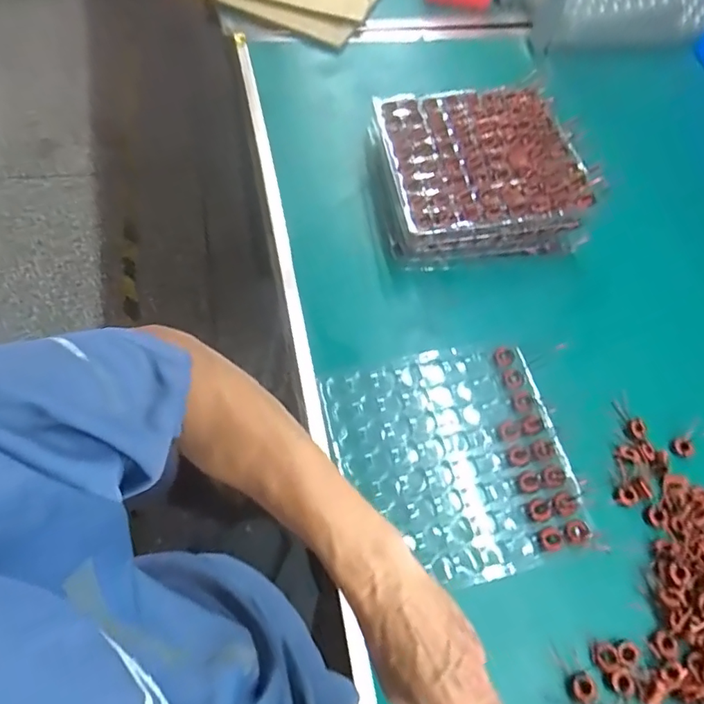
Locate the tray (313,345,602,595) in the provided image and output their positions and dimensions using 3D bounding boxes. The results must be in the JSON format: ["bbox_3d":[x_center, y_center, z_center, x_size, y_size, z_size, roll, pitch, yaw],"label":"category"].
[{"bbox_3d":[0.126,0.132,0.643,0.274,0.015,0.281,-11,65,-11],"label":"tray"}]

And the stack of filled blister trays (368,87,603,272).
[{"bbox_3d":[0.190,-0.283,0.820,0.287,0.116,0.286,-7,65,-10],"label":"stack of filled blister trays"}]

